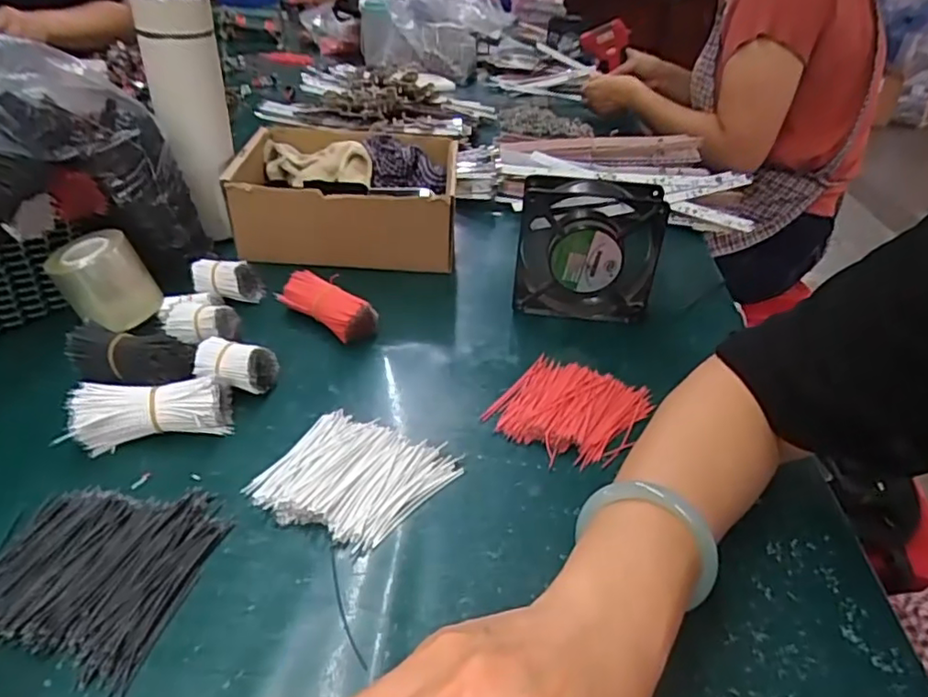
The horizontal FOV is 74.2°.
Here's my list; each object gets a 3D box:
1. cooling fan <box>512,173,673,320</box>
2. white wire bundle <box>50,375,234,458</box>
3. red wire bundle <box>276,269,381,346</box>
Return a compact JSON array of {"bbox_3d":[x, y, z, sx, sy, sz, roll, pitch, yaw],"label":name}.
[{"bbox_3d":[0.107,-0.085,0.538,0.119,0.126,0.032,4,35,-2],"label":"cooling fan"},{"bbox_3d":[-0.206,0.041,0.407,0.094,0.036,0.034,-7,36,-17],"label":"white wire bundle"},{"bbox_3d":[-0.117,-0.034,0.525,0.091,0.036,0.033,21,38,22],"label":"red wire bundle"}]

